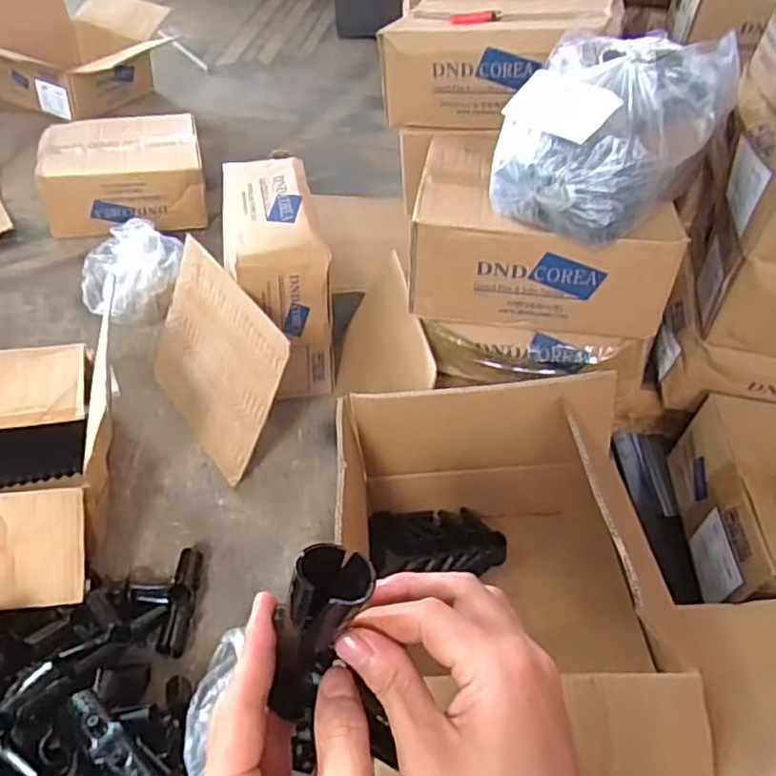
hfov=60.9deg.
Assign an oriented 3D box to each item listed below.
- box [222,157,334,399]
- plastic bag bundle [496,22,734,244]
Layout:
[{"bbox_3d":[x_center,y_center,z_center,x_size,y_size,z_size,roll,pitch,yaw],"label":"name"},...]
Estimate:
[{"bbox_3d":[-0.194,-0.191,1.101,0.150,0.262,0.330,-9,46,-17],"label":"box"},{"bbox_3d":[0.246,-0.295,0.764,0.211,0.162,0.216,4,44,-4],"label":"plastic bag bundle"}]

